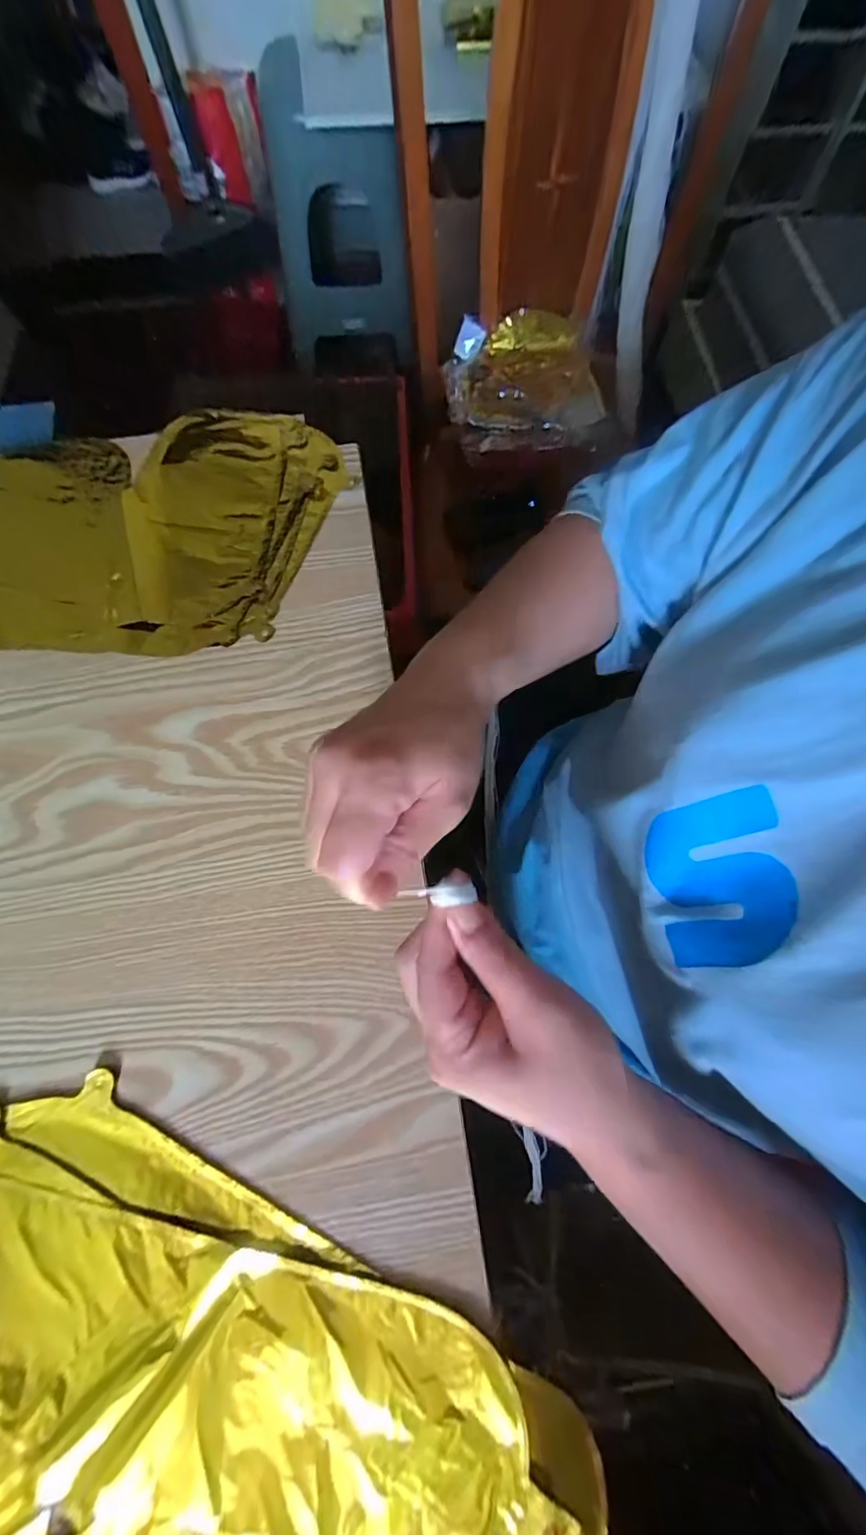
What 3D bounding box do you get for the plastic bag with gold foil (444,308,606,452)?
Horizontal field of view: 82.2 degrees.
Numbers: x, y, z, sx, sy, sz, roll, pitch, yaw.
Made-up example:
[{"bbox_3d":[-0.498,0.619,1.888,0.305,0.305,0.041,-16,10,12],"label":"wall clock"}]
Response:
[{"bbox_3d":[0.140,-0.596,0.766,0.237,0.042,0.246,-8,73,-3],"label":"plastic bag with gold foil"}]

